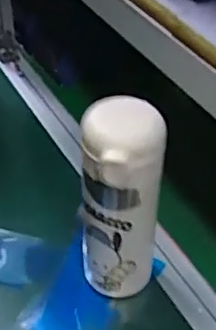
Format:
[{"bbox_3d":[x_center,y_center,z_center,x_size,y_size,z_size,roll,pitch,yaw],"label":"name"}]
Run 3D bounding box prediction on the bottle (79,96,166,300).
[{"bbox_3d":[0.009,0.039,0.474,0.061,0.192,0.062,0,41,-1],"label":"bottle"}]

